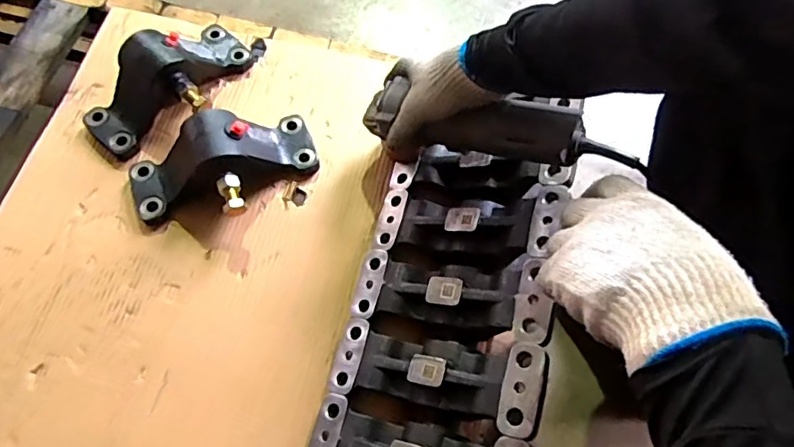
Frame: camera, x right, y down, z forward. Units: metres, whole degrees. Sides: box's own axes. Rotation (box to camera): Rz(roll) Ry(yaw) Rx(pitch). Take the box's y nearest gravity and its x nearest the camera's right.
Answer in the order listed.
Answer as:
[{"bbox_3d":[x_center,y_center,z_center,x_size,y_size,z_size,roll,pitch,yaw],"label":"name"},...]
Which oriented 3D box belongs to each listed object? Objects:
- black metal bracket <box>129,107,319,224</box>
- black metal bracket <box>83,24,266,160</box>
[{"bbox_3d":[-0.214,-0.069,0.654,0.230,0.087,0.121,-18,70,-10],"label":"black metal bracket"},{"bbox_3d":[-0.294,-0.198,0.704,0.122,0.085,0.253,35,71,11],"label":"black metal bracket"}]

